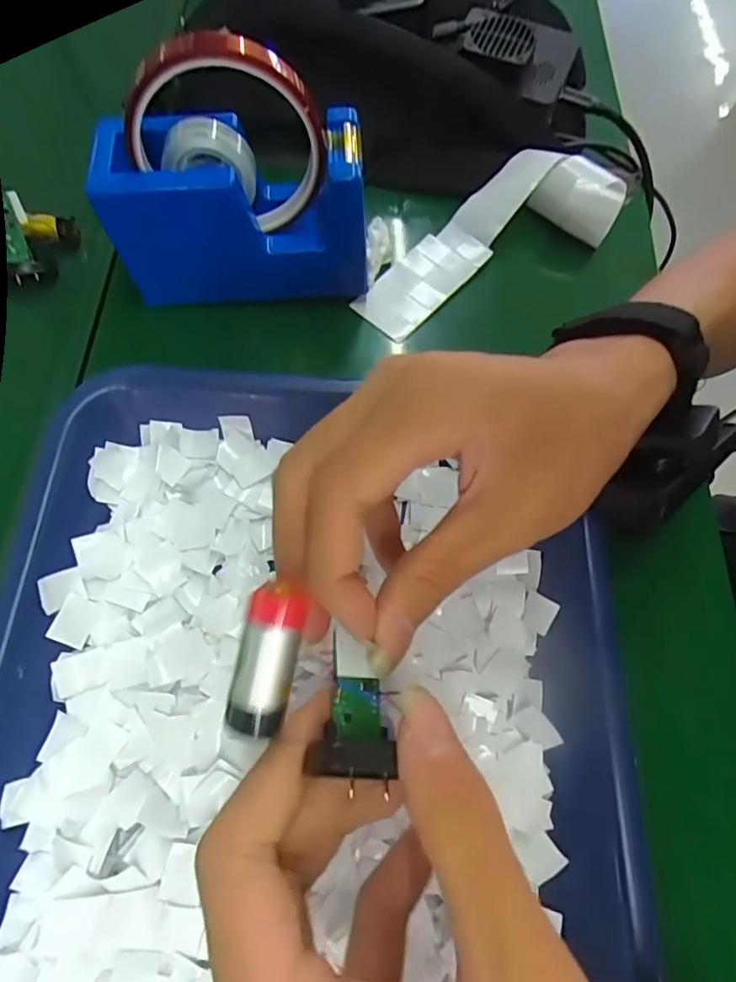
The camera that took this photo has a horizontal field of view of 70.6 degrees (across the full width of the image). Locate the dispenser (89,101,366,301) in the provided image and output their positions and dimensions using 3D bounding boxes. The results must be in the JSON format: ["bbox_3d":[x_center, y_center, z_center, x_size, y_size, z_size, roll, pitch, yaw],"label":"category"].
[{"bbox_3d":[-0.066,-0.145,0.275,0.132,0.089,0.047,0,69,-9],"label":"dispenser"}]

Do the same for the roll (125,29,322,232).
[{"bbox_3d":[-0.064,-0.162,0.240,0.083,0.081,0.019,-4,69,-8],"label":"roll"}]

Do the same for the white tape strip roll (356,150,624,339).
[{"bbox_3d":[0.067,-0.158,0.318,0.170,0.035,0.068,-27,74,-16],"label":"white tape strip roll"}]

